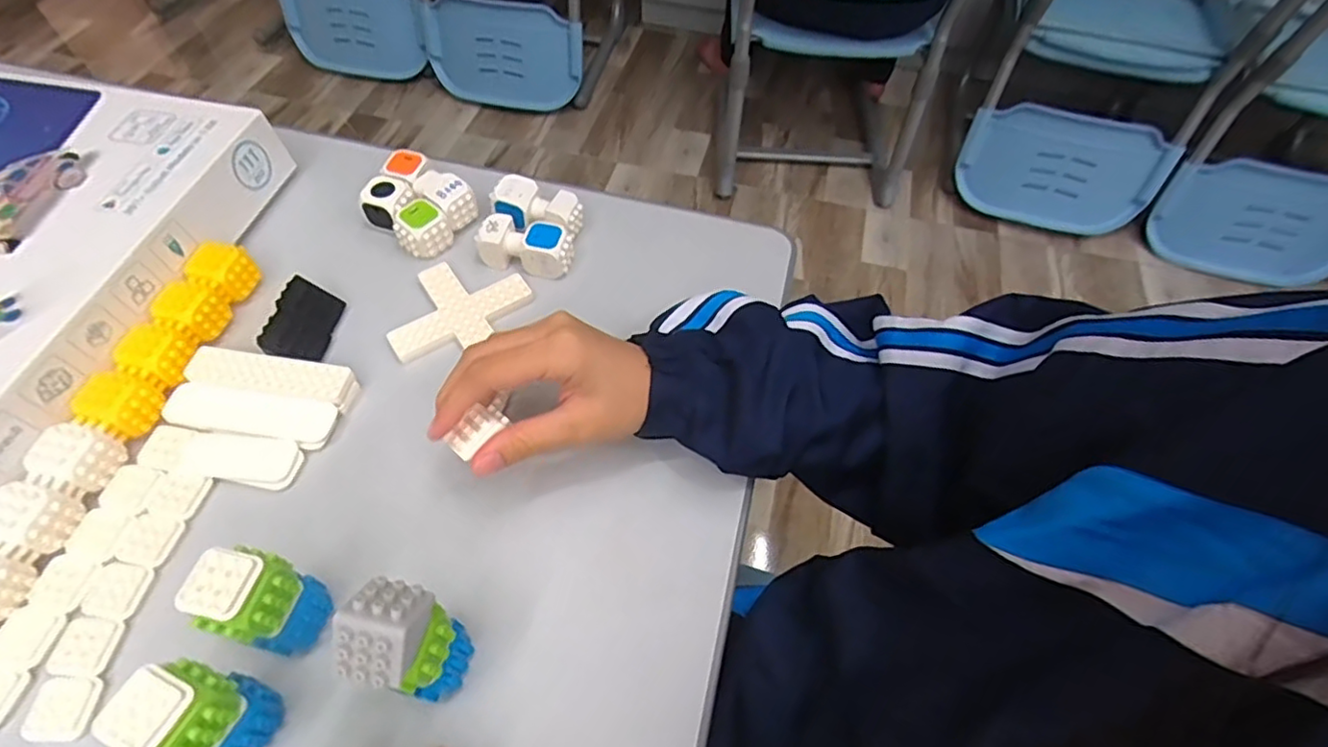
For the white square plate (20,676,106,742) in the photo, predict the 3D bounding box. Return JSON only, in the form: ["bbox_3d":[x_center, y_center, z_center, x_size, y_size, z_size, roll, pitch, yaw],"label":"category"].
[{"bbox_3d":[-0.298,0.165,0.309,0.030,0.004,0.028,-2,57,-4],"label":"white square plate"}]

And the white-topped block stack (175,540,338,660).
[{"bbox_3d":[-0.190,0.111,0.302,0.032,0.078,0.036,20,58,10],"label":"white-topped block stack"}]

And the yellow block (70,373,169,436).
[{"bbox_3d":[-0.335,0.020,0.385,0.033,0.032,0.036,13,57,6],"label":"yellow block"}]

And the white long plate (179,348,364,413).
[{"bbox_3d":[-0.255,0.003,0.407,0.105,0.015,0.027,7,57,2],"label":"white long plate"}]

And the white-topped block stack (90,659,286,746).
[{"bbox_3d":[-0.204,0.153,0.277,0.033,0.076,0.037,14,57,7],"label":"white-topped block stack"}]

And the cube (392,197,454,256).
[{"bbox_3d":[-0.183,-0.110,0.471,0.034,0.027,0.032,32,61,17],"label":"cube"}]

